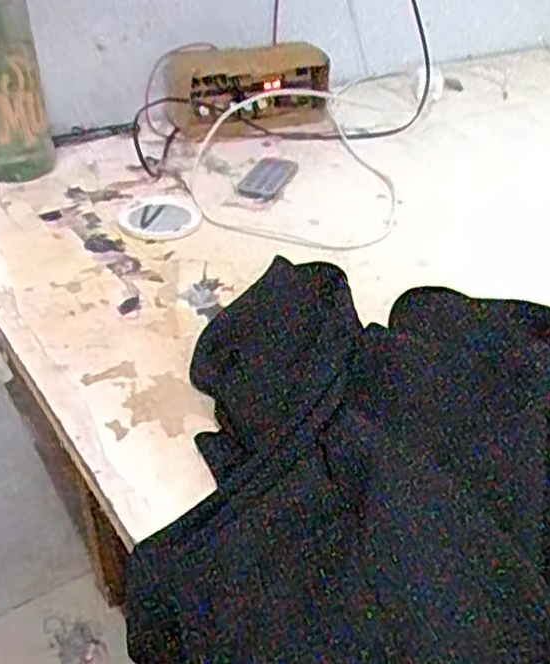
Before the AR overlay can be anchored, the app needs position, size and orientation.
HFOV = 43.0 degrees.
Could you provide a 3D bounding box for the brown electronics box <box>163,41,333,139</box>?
[{"bbox_3d":[-0.032,-0.286,0.822,0.198,0.073,0.093,-16,40,-22],"label":"brown electronics box"}]

